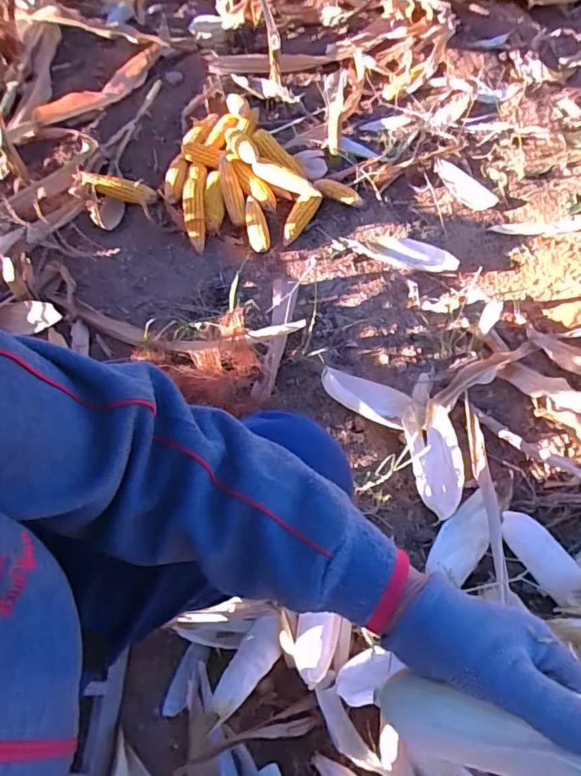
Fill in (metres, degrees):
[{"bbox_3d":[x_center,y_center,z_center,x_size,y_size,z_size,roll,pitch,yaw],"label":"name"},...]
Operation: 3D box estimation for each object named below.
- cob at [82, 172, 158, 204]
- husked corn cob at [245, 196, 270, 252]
[{"bbox_3d":[-0.403,-0.472,1.173,0.166,0.045,0.048,12,59,-12],"label":"cob"},{"bbox_3d":[-0.078,-0.371,1.141,0.047,0.040,0.143,-9,60,-3],"label":"husked corn cob"}]

